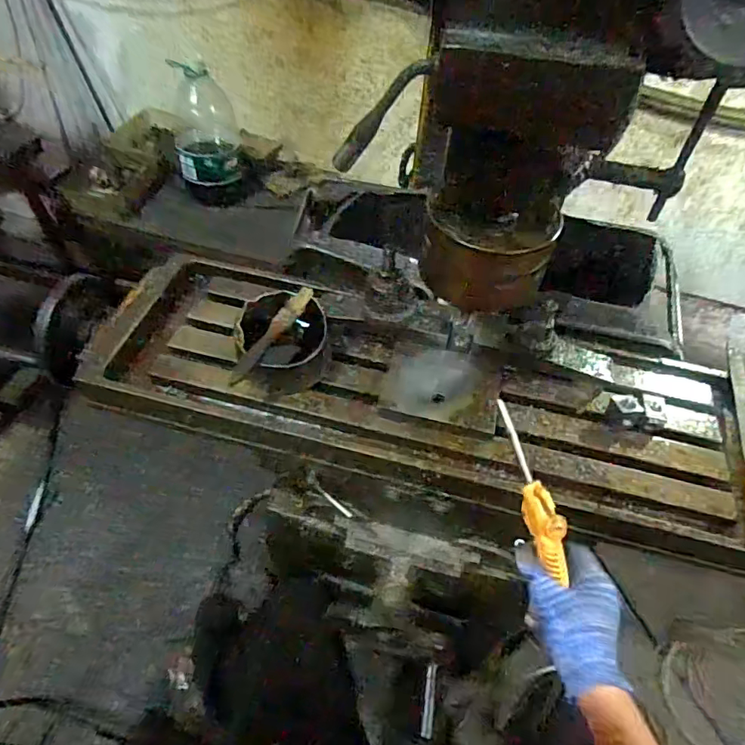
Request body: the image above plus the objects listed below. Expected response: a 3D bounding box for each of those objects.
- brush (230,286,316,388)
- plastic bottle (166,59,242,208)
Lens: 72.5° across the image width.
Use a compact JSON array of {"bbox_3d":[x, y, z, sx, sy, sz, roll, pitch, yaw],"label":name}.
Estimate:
[{"bbox_3d":[-0.110,-0.044,0.562,0.021,0.016,0.150,24,54,14],"label":"brush"},{"bbox_3d":[-0.458,-0.652,1.397,0.173,0.331,0.155,-7,53,-10],"label":"plastic bottle"}]

